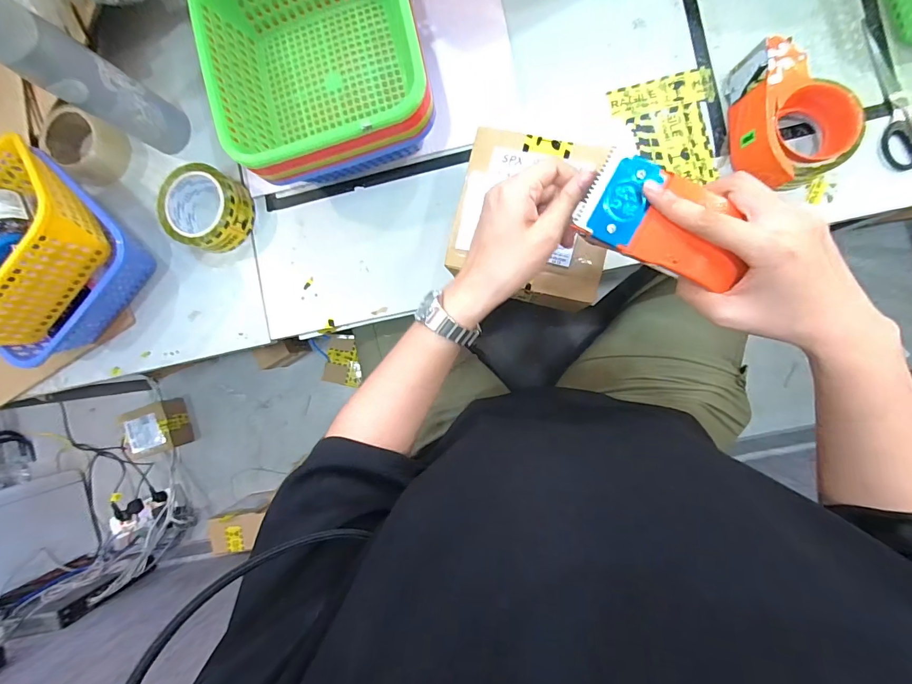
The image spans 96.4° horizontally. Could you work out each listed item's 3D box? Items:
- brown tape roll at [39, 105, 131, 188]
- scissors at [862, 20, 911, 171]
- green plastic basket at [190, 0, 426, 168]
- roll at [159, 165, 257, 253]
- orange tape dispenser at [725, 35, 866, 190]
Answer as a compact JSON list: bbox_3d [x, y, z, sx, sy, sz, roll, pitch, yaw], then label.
[{"bbox_3d":[-0.533,-0.280,0.587,0.098,0.048,0.089,26,94,8],"label":"brown tape roll"},{"bbox_3d":[0.505,-0.278,0.454,0.064,0.005,0.169,-5,88,9],"label":"scissors"},{"bbox_3d":[-0.151,-0.314,0.453,0.221,0.087,0.221,-14,87,8],"label":"green plastic basket"},{"bbox_3d":[-0.338,-0.181,0.557,0.108,0.055,0.104,0,89,9],"label":"roll"},{"bbox_3d":[0.367,-0.245,0.444,0.108,0.066,0.143,1,89,9],"label":"orange tape dispenser"}]

